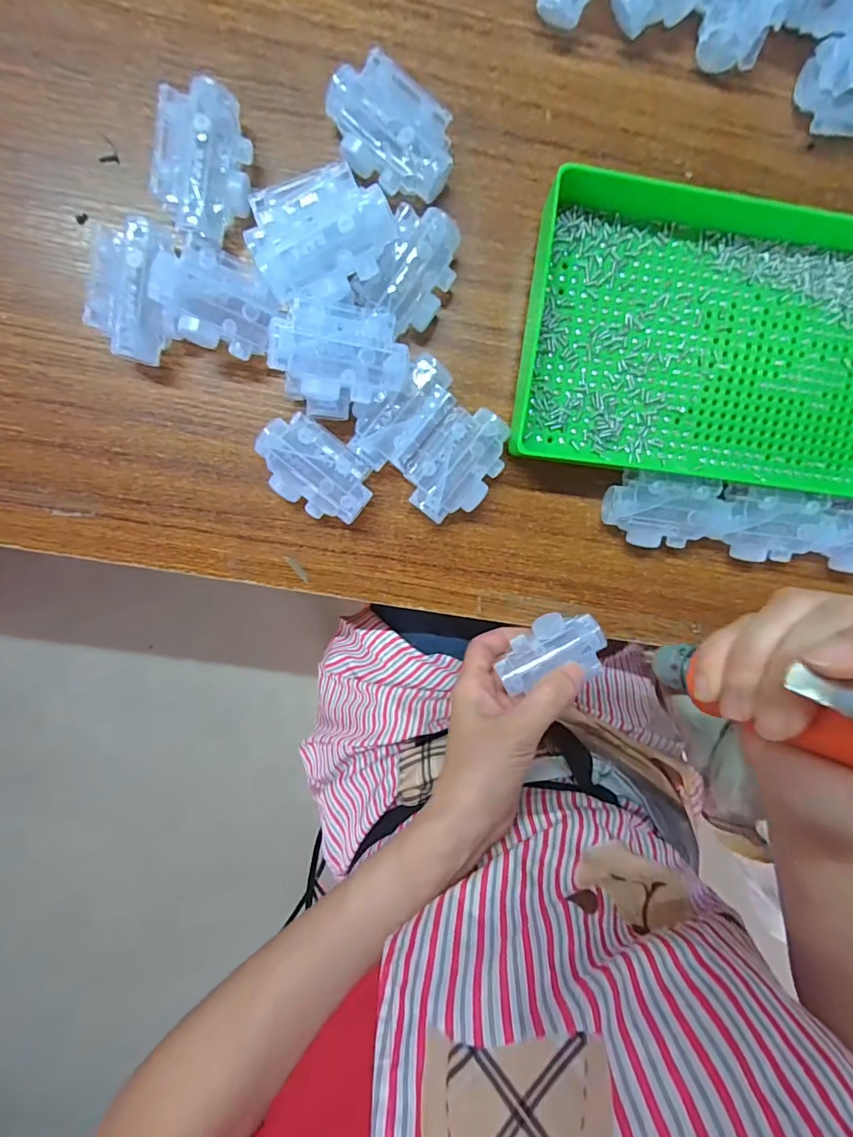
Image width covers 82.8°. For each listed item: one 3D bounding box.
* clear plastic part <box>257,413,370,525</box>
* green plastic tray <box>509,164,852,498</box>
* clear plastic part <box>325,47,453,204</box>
[{"bbox_3d":[-0.066,-0.058,0.288,0.069,0.028,0.045,36,95,-8],"label":"clear plastic part"},{"bbox_3d":[0.180,-0.131,0.287,0.246,0.035,0.157,6,99,-5],"label":"green plastic tray"},{"bbox_3d":[-0.019,-0.233,0.262,0.069,0.029,0.044,32,96,-8],"label":"clear plastic part"}]

